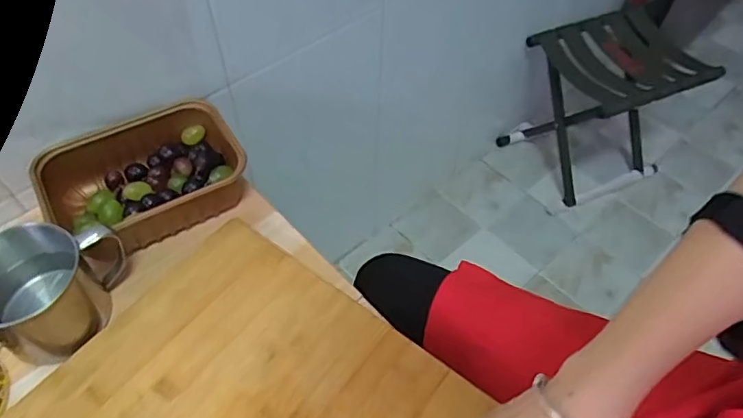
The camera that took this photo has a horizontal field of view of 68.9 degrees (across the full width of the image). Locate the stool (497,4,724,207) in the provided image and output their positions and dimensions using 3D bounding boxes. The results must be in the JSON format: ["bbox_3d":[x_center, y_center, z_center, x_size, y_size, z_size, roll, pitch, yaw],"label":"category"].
[{"bbox_3d":[0.498,-0.216,1.183,0.277,0.339,0.259,-27,59,-20],"label":"stool"}]

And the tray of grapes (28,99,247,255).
[{"bbox_3d":[-0.223,-0.028,0.539,0.185,0.059,0.125,-24,58,-19],"label":"tray of grapes"}]

